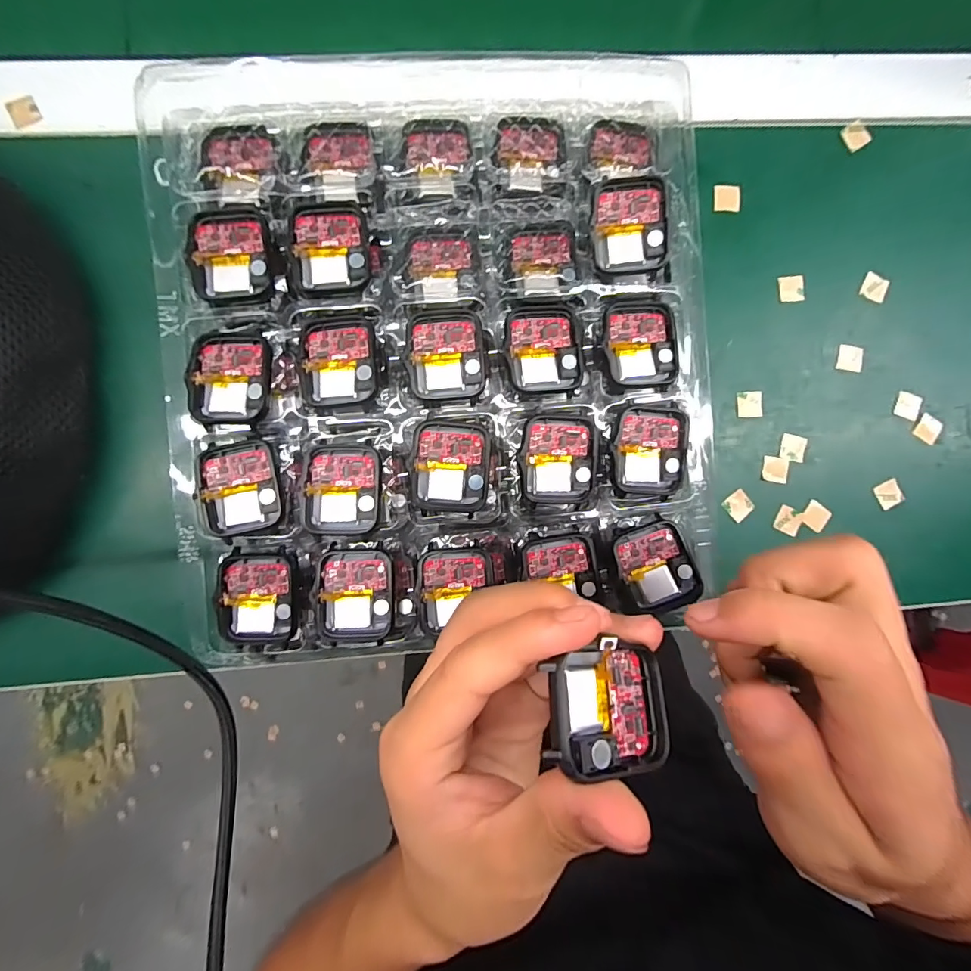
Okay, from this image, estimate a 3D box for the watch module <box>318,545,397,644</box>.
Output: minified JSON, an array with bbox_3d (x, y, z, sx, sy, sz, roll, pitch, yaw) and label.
[{"bbox_3d":[-0.063,0.054,0.214,0.037,0.008,0.044,-1,89,-3],"label":"watch module"}]

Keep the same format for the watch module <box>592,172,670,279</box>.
[{"bbox_3d":[0.071,-0.127,0.217,0.036,0.005,0.042,-5,104,3],"label":"watch module"}]

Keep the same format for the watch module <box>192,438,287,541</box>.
[{"bbox_3d":[-0.117,0.001,0.210,0.037,0.006,0.044,-14,90,-4],"label":"watch module"}]

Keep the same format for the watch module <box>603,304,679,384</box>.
[{"bbox_3d":[0.079,-0.072,0.223,0.037,0.005,0.041,-6,89,-3],"label":"watch module"}]

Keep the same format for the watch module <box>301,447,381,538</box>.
[{"bbox_3d":[-0.068,0.002,0.212,0.036,0.012,0.042,-1,89,-3],"label":"watch module"}]

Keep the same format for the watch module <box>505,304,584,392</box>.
[{"bbox_3d":[0.029,-0.069,0.220,0.037,0.006,0.042,-2,89,-3],"label":"watch module"}]

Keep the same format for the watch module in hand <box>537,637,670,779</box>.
[{"bbox_3d":[0.037,0.068,0.136,0.046,0.008,0.035,14,62,-29],"label":"watch module in hand"}]

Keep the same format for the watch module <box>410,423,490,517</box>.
[{"bbox_3d":[-0.017,-0.008,0.216,0.036,0.008,0.042,3,89,-3],"label":"watch module"}]

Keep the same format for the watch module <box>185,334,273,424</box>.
[{"bbox_3d":[-0.121,-0.051,0.209,0.038,0.009,0.042,2,89,-3],"label":"watch module"}]

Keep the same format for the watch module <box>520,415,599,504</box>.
[{"bbox_3d":[0.036,-0.012,0.215,0.037,0.006,0.042,-1,89,-3],"label":"watch module"}]

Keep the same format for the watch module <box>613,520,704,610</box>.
[{"bbox_3d":[0.087,0.041,0.223,0.033,0.011,0.042,-24,90,-4],"label":"watch module"}]

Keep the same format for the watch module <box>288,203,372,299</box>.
[{"bbox_3d":[-0.076,-0.115,0.216,0.038,0.007,0.044,-2,89,-3],"label":"watch module"}]

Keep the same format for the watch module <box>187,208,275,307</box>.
[{"bbox_3d":[-0.123,-0.111,0.213,0.038,0.007,0.043,-7,89,-3],"label":"watch module"}]

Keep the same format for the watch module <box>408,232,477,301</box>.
[{"bbox_3d":[-0.022,-0.112,0.226,0.035,0.009,0.035,-7,89,-3],"label":"watch module"}]

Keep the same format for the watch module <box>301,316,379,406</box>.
[{"bbox_3d":[-0.071,-0.061,0.213,0.036,0.011,0.042,-2,89,-3],"label":"watch module"}]

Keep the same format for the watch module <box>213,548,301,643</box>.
[{"bbox_3d":[-0.110,0.055,0.214,0.038,0.011,0.046,0,89,-3],"label":"watch module"}]

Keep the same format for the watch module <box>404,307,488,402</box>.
[{"bbox_3d":[-0.019,-0.064,0.218,0.038,0.008,0.043,-3,89,-3],"label":"watch module"}]

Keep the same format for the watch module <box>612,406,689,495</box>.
[{"bbox_3d":[0.082,-0.017,0.220,0.038,0.006,0.043,6,89,-3],"label":"watch module"}]

